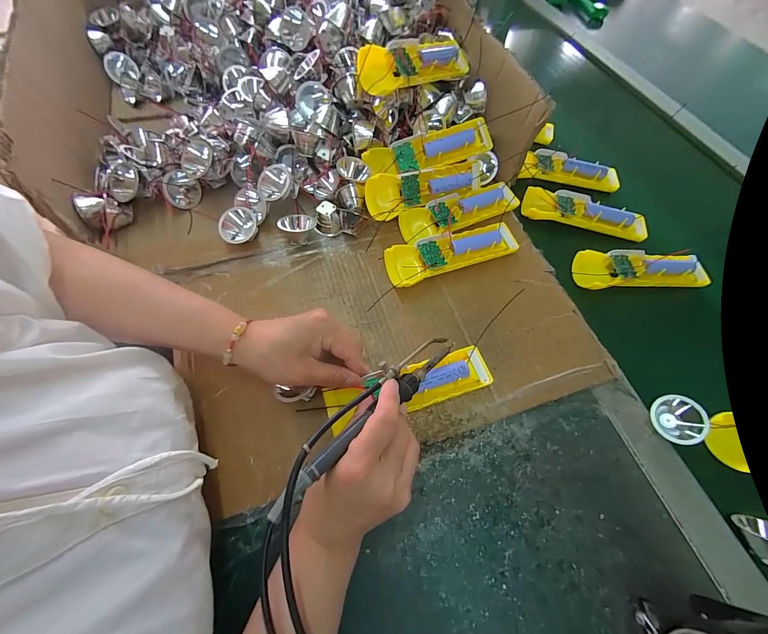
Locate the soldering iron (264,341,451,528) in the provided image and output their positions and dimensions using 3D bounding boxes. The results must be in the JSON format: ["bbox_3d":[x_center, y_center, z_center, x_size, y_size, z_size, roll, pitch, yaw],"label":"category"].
[{"bbox_3d":[-0.008,0.071,0.262,0.030,0.021,0.198,38,51,19],"label":"soldering iron"}]

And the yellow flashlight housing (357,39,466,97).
[{"bbox_3d":[0.041,-0.313,0.408,0.156,0.028,0.048,-30,103,-19],"label":"yellow flashlight housing"}]

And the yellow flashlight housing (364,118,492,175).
[{"bbox_3d":[0.055,-0.211,0.419,0.160,0.023,0.048,-12,96,4],"label":"yellow flashlight housing"}]

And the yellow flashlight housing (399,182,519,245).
[{"bbox_3d":[0.098,-0.136,0.437,0.159,0.037,0.046,-21,64,-7],"label":"yellow flashlight housing"}]

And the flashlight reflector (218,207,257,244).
[{"bbox_3d":[-0.174,-0.108,0.392,0.037,0.021,0.044,24,80,-23],"label":"flashlight reflector"}]

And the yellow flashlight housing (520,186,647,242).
[{"bbox_3d":[0.269,-0.143,0.445,0.157,0.025,0.047,17,63,7],"label":"yellow flashlight housing"}]

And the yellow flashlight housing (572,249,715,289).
[{"bbox_3d":[0.304,-0.059,0.395,0.153,0.020,0.050,-2,62,-3],"label":"yellow flashlight housing"}]

